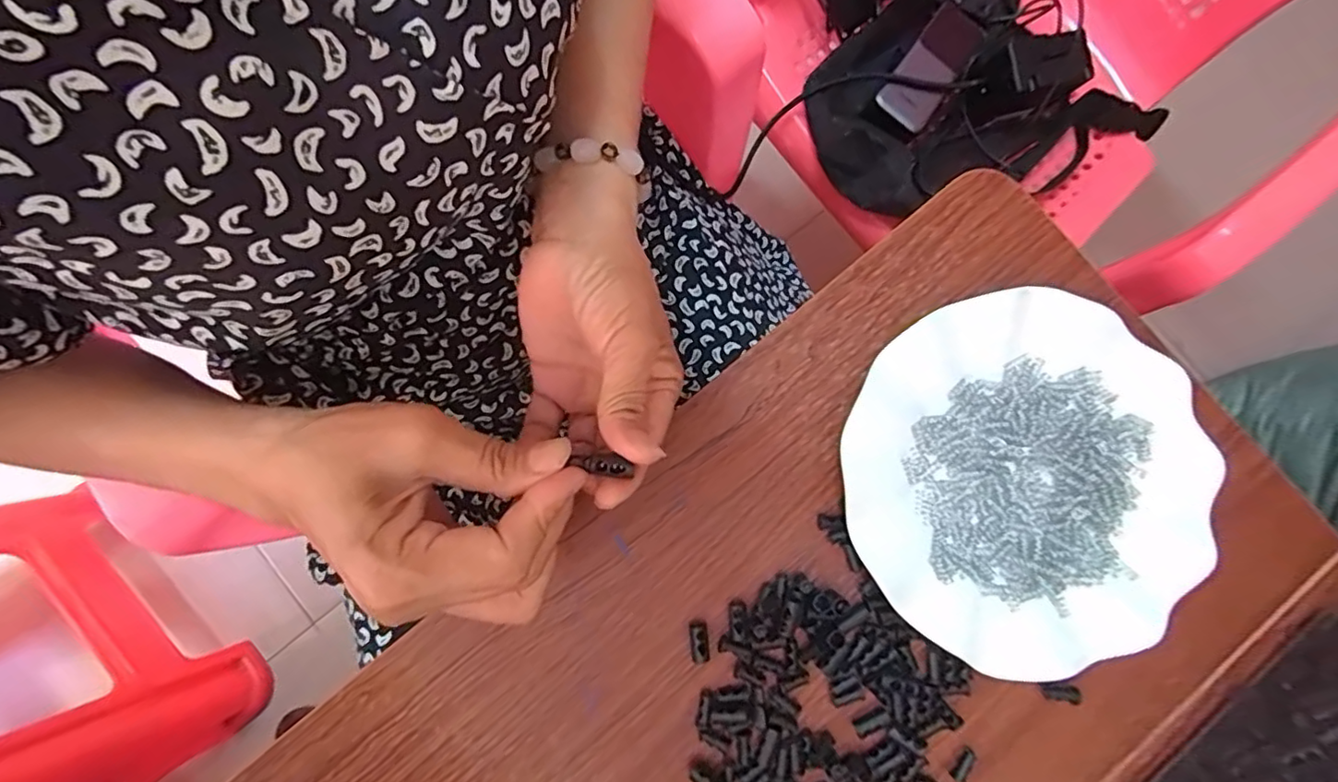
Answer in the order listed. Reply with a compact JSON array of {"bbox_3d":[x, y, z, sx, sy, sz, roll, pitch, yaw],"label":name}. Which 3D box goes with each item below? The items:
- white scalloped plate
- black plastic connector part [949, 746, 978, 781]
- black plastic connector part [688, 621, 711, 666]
[{"bbox_3d":[0.182,0.045,0.308,0.181,0.025,0.181,0,84,-1],"label":"white scalloped plate"},{"bbox_3d":[0.152,0.193,0.304,0.006,0.007,0.018,33,84,3],"label":"black plastic connector part"},{"bbox_3d":[0.016,0.130,0.307,0.010,0.007,0.020,-6,84,-1],"label":"black plastic connector part"}]

